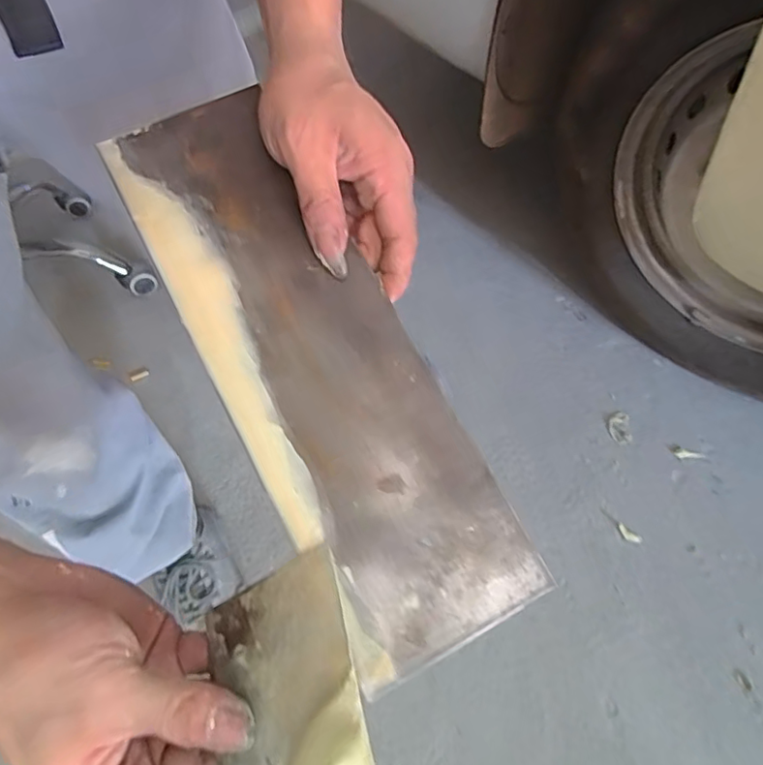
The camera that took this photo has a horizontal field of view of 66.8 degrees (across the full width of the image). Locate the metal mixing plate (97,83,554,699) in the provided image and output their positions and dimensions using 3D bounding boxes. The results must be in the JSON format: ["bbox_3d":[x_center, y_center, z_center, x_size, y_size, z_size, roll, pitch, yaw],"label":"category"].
[{"bbox_3d":[-0.039,-0.018,0.294,0.095,0.006,0.312,-27,77,-10],"label":"metal mixing plate"}]

